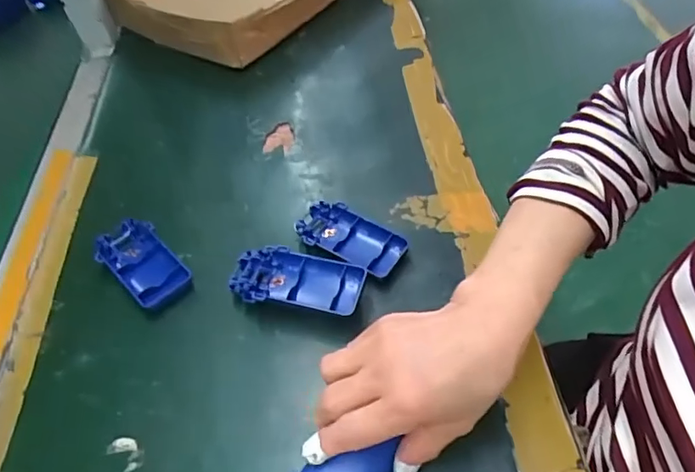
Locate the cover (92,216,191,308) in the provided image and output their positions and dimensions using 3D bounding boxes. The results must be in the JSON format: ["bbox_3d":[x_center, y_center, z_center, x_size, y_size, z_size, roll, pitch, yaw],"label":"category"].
[{"bbox_3d":[-0.172,0.021,0.426,0.093,0.022,0.047,35,61,26],"label":"cover"}]

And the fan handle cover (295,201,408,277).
[{"bbox_3d":[0.002,0.003,0.428,0.092,0.017,0.046,28,58,23],"label":"fan handle cover"}]

